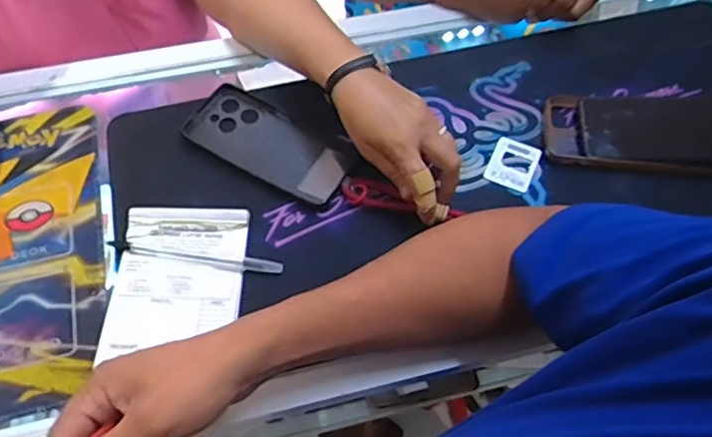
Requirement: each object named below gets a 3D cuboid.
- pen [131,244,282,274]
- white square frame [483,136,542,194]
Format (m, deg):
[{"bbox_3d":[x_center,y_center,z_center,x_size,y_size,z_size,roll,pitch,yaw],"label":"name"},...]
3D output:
[{"bbox_3d":[-0.131,0.036,0.497,0.135,0.010,0.012,7,62,3],"label":"pen"},{"bbox_3d":[0.151,-0.053,0.552,0.042,0.005,0.051,26,77,10],"label":"white square frame"}]

